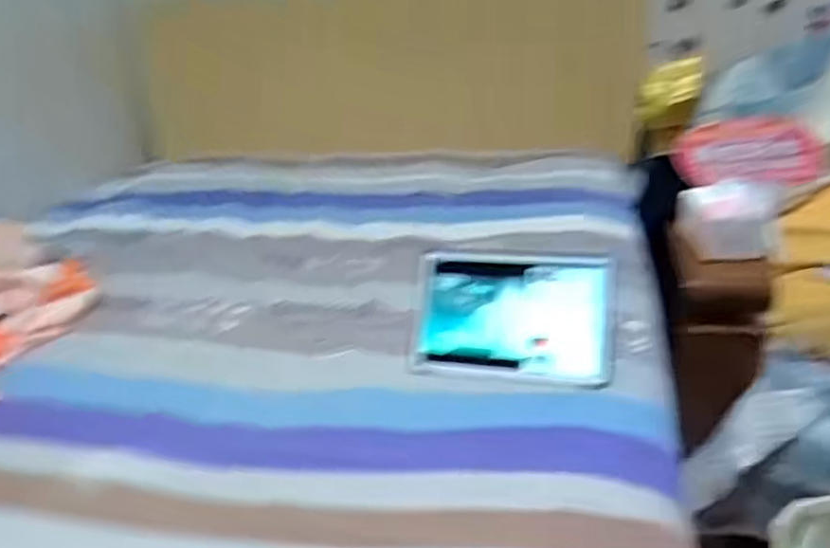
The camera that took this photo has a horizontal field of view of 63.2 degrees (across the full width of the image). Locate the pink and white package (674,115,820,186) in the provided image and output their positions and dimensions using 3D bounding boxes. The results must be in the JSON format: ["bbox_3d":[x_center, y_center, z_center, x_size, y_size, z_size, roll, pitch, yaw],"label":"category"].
[{"bbox_3d":[0.589,-0.224,1.202,0.233,0.041,0.150,6,64,17],"label":"pink and white package"}]

